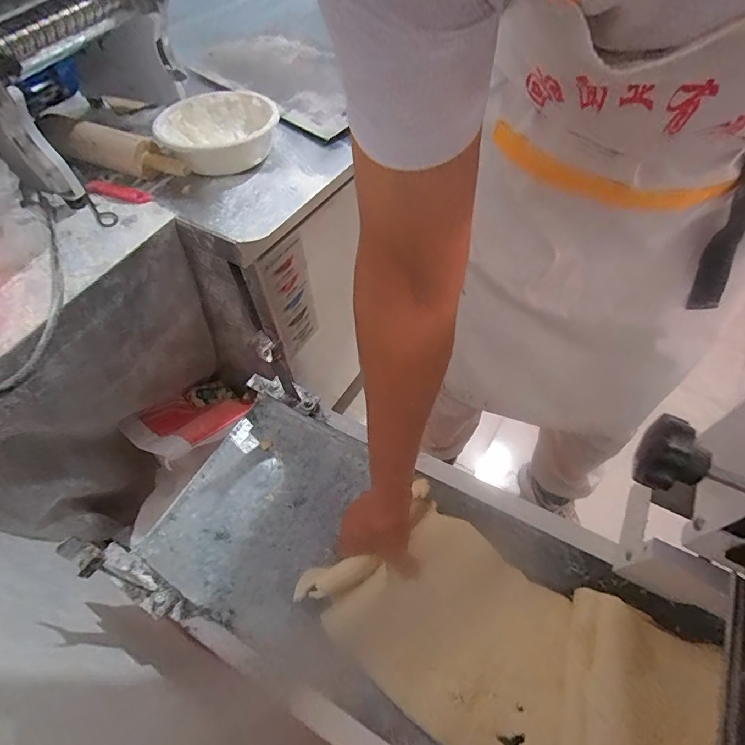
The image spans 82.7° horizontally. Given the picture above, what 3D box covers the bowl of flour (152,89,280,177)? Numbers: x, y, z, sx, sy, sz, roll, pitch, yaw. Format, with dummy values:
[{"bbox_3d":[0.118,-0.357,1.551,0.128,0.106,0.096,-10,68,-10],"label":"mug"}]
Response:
[{"bbox_3d":[-0.252,-0.399,0.703,0.184,0.057,0.168,-1,55,2],"label":"bowl of flour"}]

